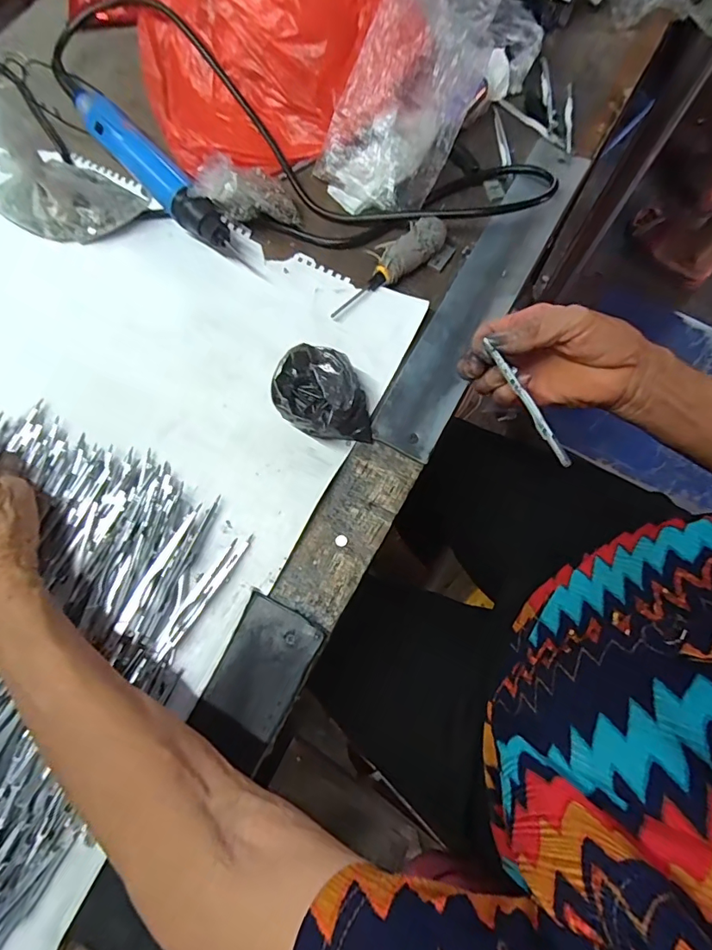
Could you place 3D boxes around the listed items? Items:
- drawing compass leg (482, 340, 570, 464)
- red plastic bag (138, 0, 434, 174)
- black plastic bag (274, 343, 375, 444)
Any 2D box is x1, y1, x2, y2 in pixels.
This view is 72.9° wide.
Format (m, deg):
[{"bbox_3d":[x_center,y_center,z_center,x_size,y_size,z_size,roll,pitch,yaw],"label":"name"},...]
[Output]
[{"bbox_3d":[0.110,-0.045,0.307,0.006,0.007,0.093,-21,67,-6],"label":"drawing compass leg"},{"bbox_3d":[-0.084,-0.399,0.421,0.227,0.125,0.230,-26,73,-7],"label":"red plastic bag"},{"bbox_3d":[-0.027,-0.061,0.365,0.066,0.031,0.071,-11,72,-3],"label":"black plastic bag"}]

